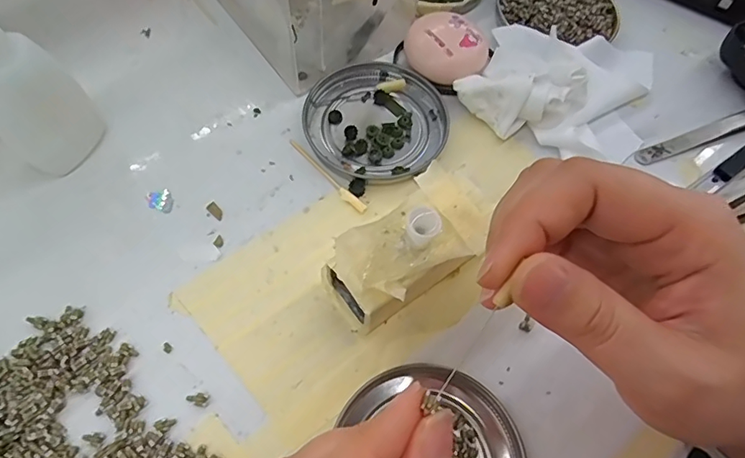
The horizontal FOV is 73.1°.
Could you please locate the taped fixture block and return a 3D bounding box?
[{"bbox_3d":[0.019,0.011,0.228,0.046,0.046,0.083,40,68,15],"label":"taped fixture block"}]

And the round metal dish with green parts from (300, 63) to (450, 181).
[{"bbox_3d":[0.002,-0.062,0.284,0.080,0.007,0.073,1,64,-3],"label":"round metal dish with green parts"}]

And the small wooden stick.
[{"bbox_3d":[-0.025,-0.029,0.268,0.059,0.004,0.006,42,69,16],"label":"small wooden stick"}]

